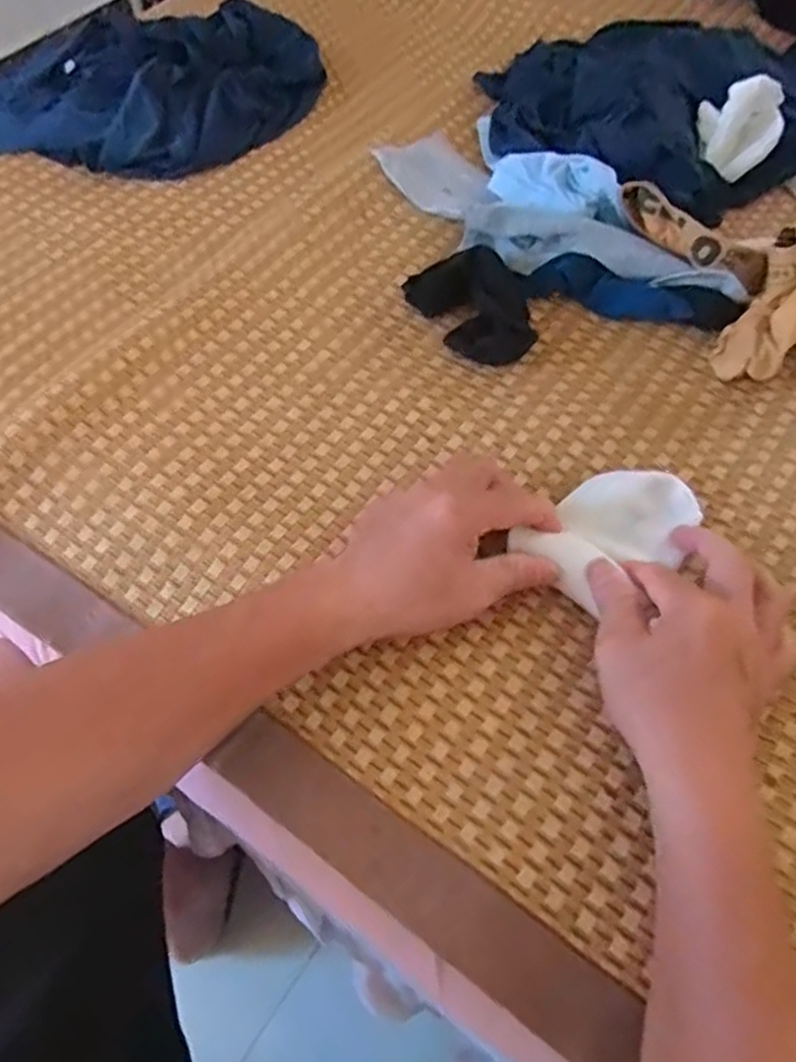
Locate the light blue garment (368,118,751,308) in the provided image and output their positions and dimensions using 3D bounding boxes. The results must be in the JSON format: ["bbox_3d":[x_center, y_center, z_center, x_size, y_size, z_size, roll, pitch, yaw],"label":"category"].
[{"bbox_3d":[0.116,-0.270,0.601,0.119,0.056,0.342,-32,66,-17],"label":"light blue garment"}]

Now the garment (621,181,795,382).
[{"bbox_3d":[0.301,-0.221,0.563,0.181,0.077,0.186,-23,64,-12],"label":"garment"}]

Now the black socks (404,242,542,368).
[{"bbox_3d":[0.061,-0.178,0.554,0.071,0.032,0.109,-30,66,-16],"label":"black socks"}]

